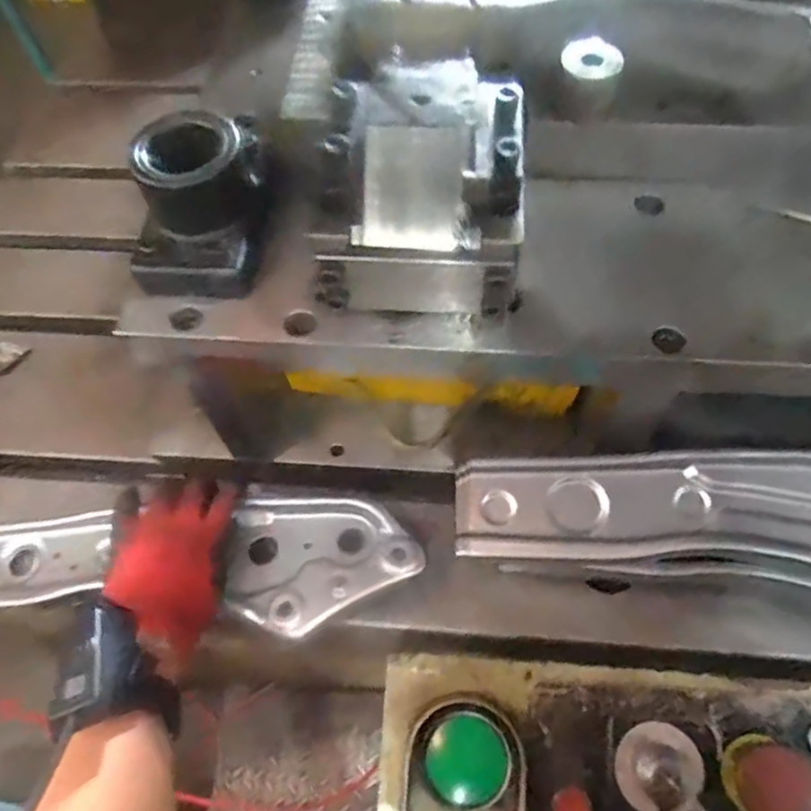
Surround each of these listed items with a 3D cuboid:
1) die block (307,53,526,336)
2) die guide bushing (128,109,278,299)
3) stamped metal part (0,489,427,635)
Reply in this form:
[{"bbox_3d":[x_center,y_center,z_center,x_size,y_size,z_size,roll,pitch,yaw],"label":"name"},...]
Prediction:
[{"bbox_3d":[0.012,-0.137,0.416,0.132,0.099,0.146,-1,60,2],"label":"die block"},{"bbox_3d":[-0.130,-0.144,0.443,0.089,0.082,0.129,8,61,7],"label":"die guide bushing"},{"bbox_3d":[-0.203,0.135,0.559,0.428,0.024,0.109,-4,60,9],"label":"stamped metal part"}]

